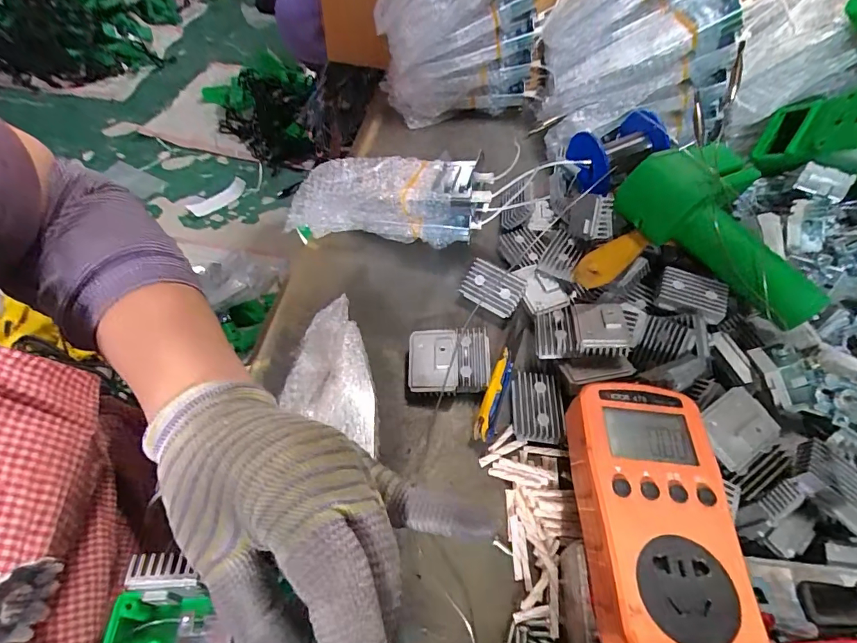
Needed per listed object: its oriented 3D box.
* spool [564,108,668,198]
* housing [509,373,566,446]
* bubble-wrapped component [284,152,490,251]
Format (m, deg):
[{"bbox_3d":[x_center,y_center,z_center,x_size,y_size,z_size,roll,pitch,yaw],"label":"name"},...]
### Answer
[{"bbox_3d":[0.174,-0.163,0.416,0.080,0.054,0.054,-21,58,-19],"label":"spool"},{"bbox_3d":[0.073,0.057,0.295,0.033,0.014,0.046,3,54,-2],"label":"housing"},{"bbox_3d":[-0.035,-0.109,0.374,0.162,0.054,0.072,2,54,-3],"label":"bubble-wrapped component"}]

